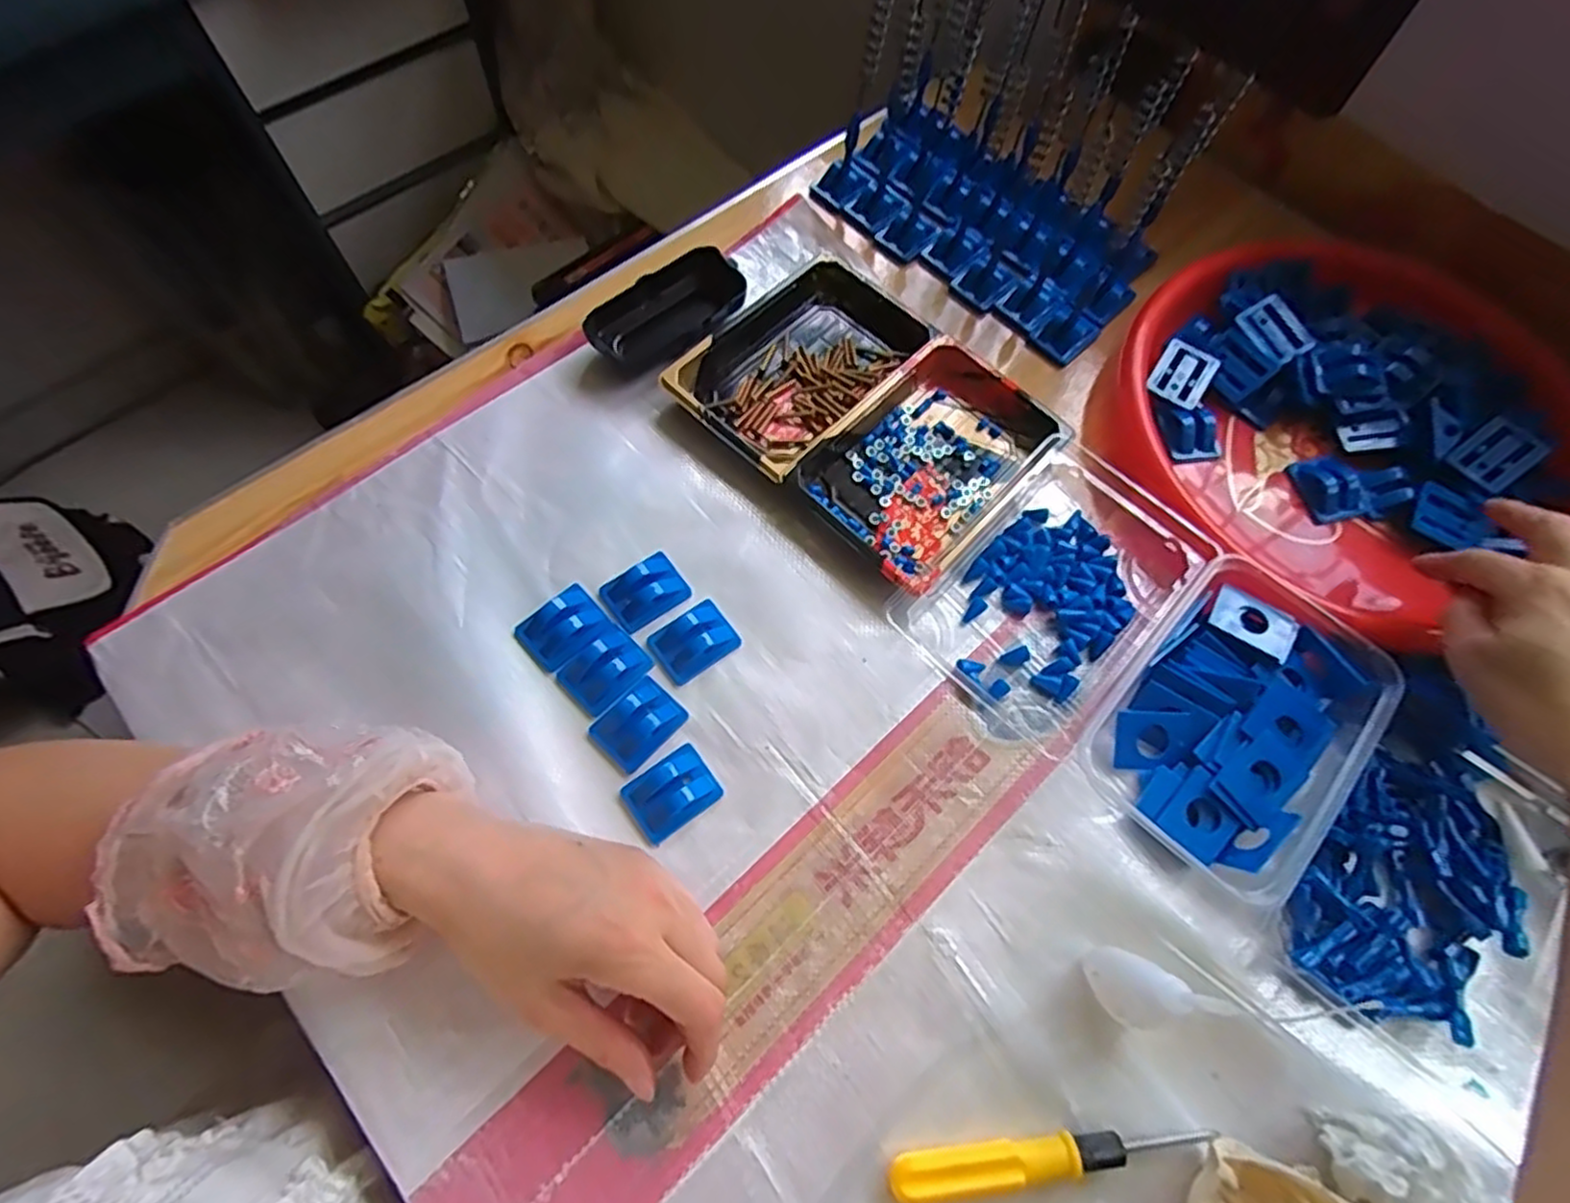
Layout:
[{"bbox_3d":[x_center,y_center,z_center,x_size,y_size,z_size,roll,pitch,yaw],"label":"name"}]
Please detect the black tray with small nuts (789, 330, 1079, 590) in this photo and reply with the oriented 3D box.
[{"bbox_3d":[0.091,-0.089,0.448,0.107,0.028,0.161,41,71,14],"label":"black tray with small nuts"}]

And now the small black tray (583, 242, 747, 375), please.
[{"bbox_3d":[-0.076,-0.191,0.487,0.107,0.024,0.057,-40,74,-18],"label":"small black tray"}]

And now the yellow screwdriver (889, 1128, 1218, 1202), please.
[{"bbox_3d":[0.115,0.240,0.313,0.140,0.018,0.016,-3,67,-4],"label":"yellow screwdriver"}]

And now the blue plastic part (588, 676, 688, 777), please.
[{"bbox_3d":[-0.078,0.064,0.386,0.033,0.013,0.045,41,71,14],"label":"blue plastic part"}]

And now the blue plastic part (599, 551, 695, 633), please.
[{"bbox_3d":[-0.080,-0.007,0.414,0.044,0.013,0.033,-35,73,-16],"label":"blue plastic part"}]

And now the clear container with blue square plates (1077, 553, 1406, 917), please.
[{"bbox_3d":[0.243,0.061,0.391,0.112,0.036,0.163,39,70,13],"label":"clear container with blue square plates"}]

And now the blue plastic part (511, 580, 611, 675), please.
[{"bbox_3d":[-0.124,0.014,0.404,0.036,0.010,0.045,41,71,14],"label":"blue plastic part"}]

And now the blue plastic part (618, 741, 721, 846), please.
[{"bbox_3d":[-0.059,0.098,0.373,0.044,0.016,0.035,-34,72,-16],"label":"blue plastic part"}]

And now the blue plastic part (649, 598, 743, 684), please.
[{"bbox_3d":[-0.051,0.020,0.406,0.044,0.014,0.034,-33,72,-16],"label":"blue plastic part"}]

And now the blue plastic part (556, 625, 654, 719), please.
[{"bbox_3d":[-0.098,0.037,0.395,0.045,0.010,0.035,-42,75,-18],"label":"blue plastic part"}]

